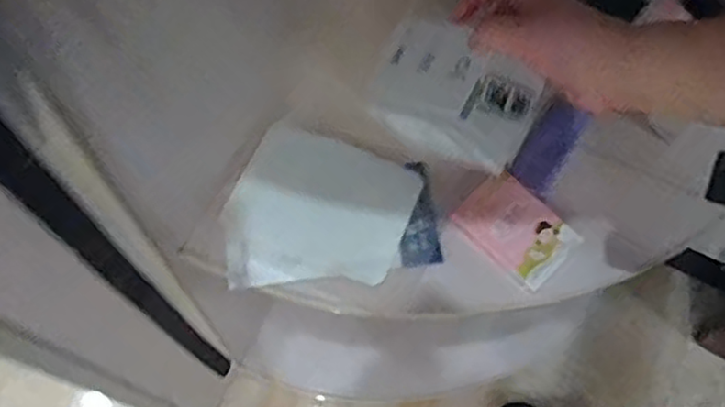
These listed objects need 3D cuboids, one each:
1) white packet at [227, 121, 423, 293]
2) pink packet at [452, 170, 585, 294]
[{"bbox_3d":[-0.038,0.011,0.582,0.146,0.016,0.151,21,68,5],"label":"white packet"},{"bbox_3d":[0.137,0.021,0.592,0.097,0.009,0.070,43,71,13],"label":"pink packet"}]

